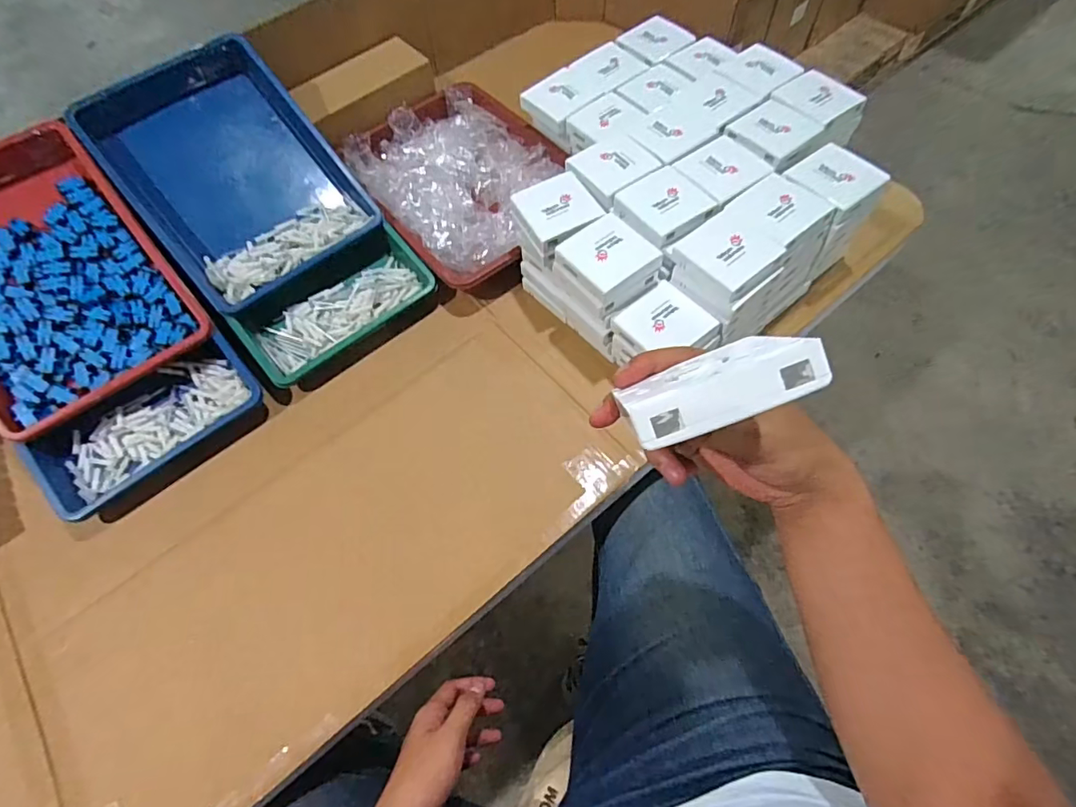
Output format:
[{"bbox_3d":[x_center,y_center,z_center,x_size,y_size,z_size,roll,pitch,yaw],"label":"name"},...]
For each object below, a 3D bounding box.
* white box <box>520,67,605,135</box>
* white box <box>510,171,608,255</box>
[{"bbox_3d":[0.033,-0.429,0.747,0.088,0.028,0.086,41,71,21],"label":"white box"},{"bbox_3d":[0.022,-0.225,0.619,0.087,0.016,0.089,-28,64,-11],"label":"white box"}]

